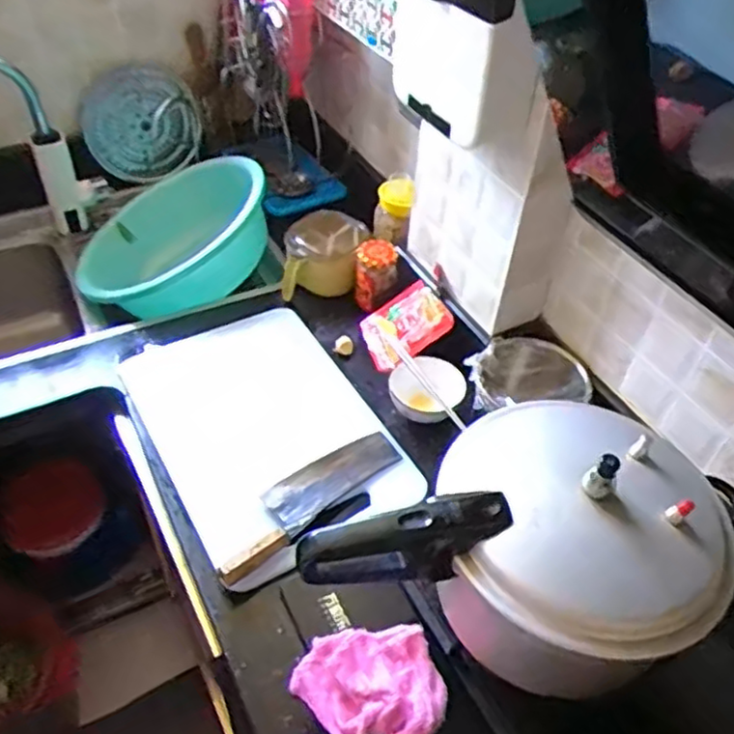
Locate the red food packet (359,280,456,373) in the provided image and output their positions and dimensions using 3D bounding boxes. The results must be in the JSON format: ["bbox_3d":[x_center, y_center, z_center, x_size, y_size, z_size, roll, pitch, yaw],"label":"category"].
[{"bbox_3d":[0.058,-0.066,1.088,0.137,0.016,0.115,-39,56,12],"label":"red food packet"}]

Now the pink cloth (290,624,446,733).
[{"bbox_3d":[0.002,0.334,0.725,0.148,0.040,0.116,-4,46,-8],"label":"pink cloth"}]

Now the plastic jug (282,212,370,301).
[{"bbox_3d":[-0.071,-0.187,1.180,0.127,0.100,0.127,6,45,1],"label":"plastic jug"}]

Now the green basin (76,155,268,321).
[{"bbox_3d":[-0.338,-0.231,1.237,0.365,0.133,0.365,-15,46,16],"label":"green basin"}]

